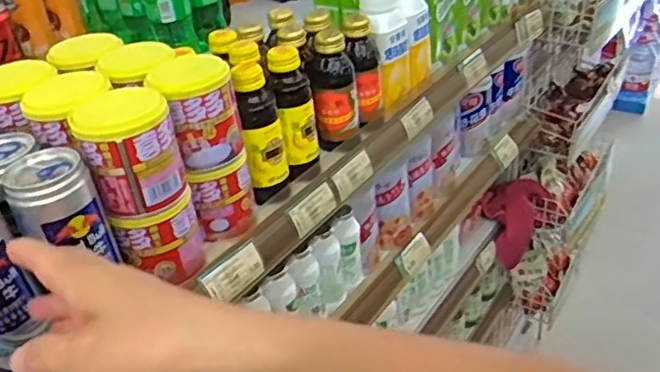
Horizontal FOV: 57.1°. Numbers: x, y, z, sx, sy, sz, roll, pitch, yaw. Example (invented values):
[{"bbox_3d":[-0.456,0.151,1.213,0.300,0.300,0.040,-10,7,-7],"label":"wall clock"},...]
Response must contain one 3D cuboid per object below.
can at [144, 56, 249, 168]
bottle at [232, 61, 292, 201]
[{"bbox_3d":[-0.105,-0.060,0.484,0.060,0.070,0.056,-18,35,-18],"label":"can"},{"bbox_3d":[-0.059,-0.048,0.541,0.034,0.125,0.038,-8,34,-3],"label":"bottle"}]

